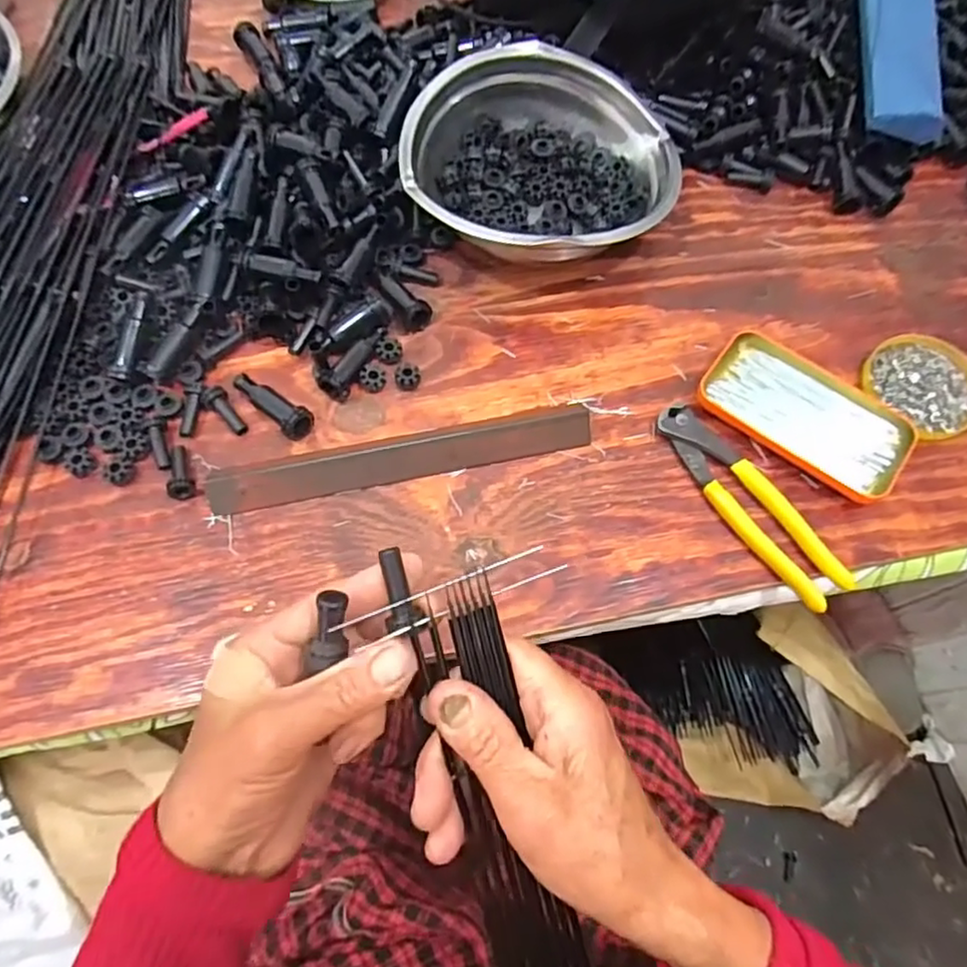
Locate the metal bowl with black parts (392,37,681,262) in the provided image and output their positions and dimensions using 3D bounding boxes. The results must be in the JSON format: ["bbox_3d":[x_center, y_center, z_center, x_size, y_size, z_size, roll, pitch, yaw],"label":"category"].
[{"bbox_3d":[0.045,-0.254,0.512,0.212,0.073,0.194,-4,66,-3],"label":"metal bowl with black parts"}]

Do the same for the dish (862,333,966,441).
[{"bbox_3d":[0.328,-0.074,0.479,0.074,0.015,0.082,-28,74,-12],"label":"dish"}]

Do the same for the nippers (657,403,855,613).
[{"bbox_3d":[0.178,0.011,0.440,0.037,0.019,0.162,-31,75,-12],"label":"nippers"}]

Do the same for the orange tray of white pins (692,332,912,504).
[{"bbox_3d":[0.229,-0.051,0.463,0.140,0.020,0.076,35,73,9],"label":"orange tray of white pins"}]

